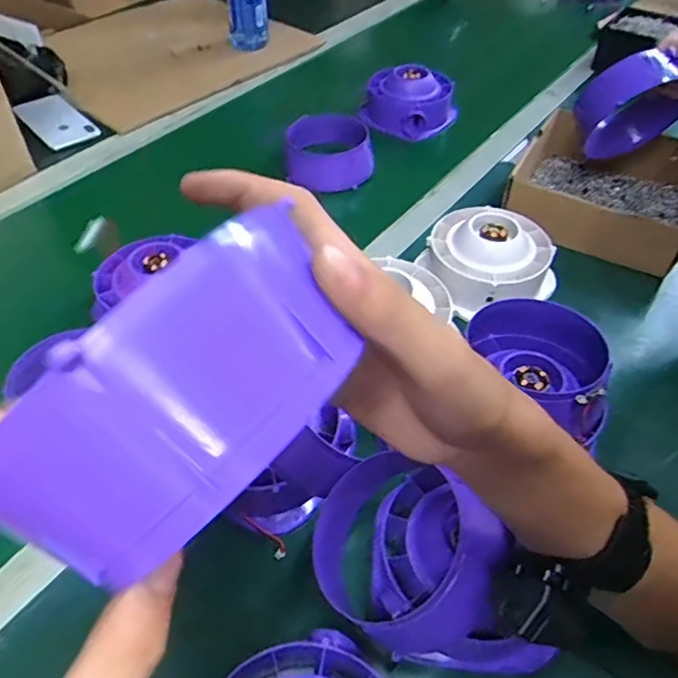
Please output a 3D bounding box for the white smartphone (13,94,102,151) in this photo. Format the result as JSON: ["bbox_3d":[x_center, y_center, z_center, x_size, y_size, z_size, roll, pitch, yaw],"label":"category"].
[{"bbox_3d":[-0.420,-0.325,0.873,0.075,0.008,0.136,-37,65,-27],"label":"white smartphone"}]

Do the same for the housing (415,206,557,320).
[{"bbox_3d":[0.162,-0.082,0.637,0.138,0.072,0.115,20,50,16],"label":"housing"}]

